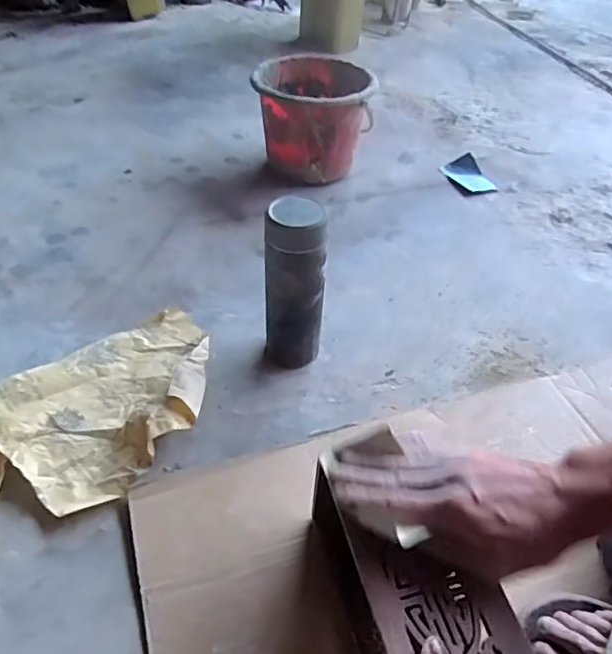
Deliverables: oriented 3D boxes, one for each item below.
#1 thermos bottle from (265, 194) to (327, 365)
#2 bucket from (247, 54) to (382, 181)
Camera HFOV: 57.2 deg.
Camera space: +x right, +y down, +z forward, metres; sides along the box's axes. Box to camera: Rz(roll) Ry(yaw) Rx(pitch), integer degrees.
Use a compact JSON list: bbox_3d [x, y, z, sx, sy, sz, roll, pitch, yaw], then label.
[{"bbox_3d":[-0.012,-0.044,0.662,0.067,0.211,0.066,5,46,2],"label":"thermos bottle"},{"bbox_3d":[0.010,-0.381,1.044,0.210,0.168,0.210,1,46,-1],"label":"bucket"}]

